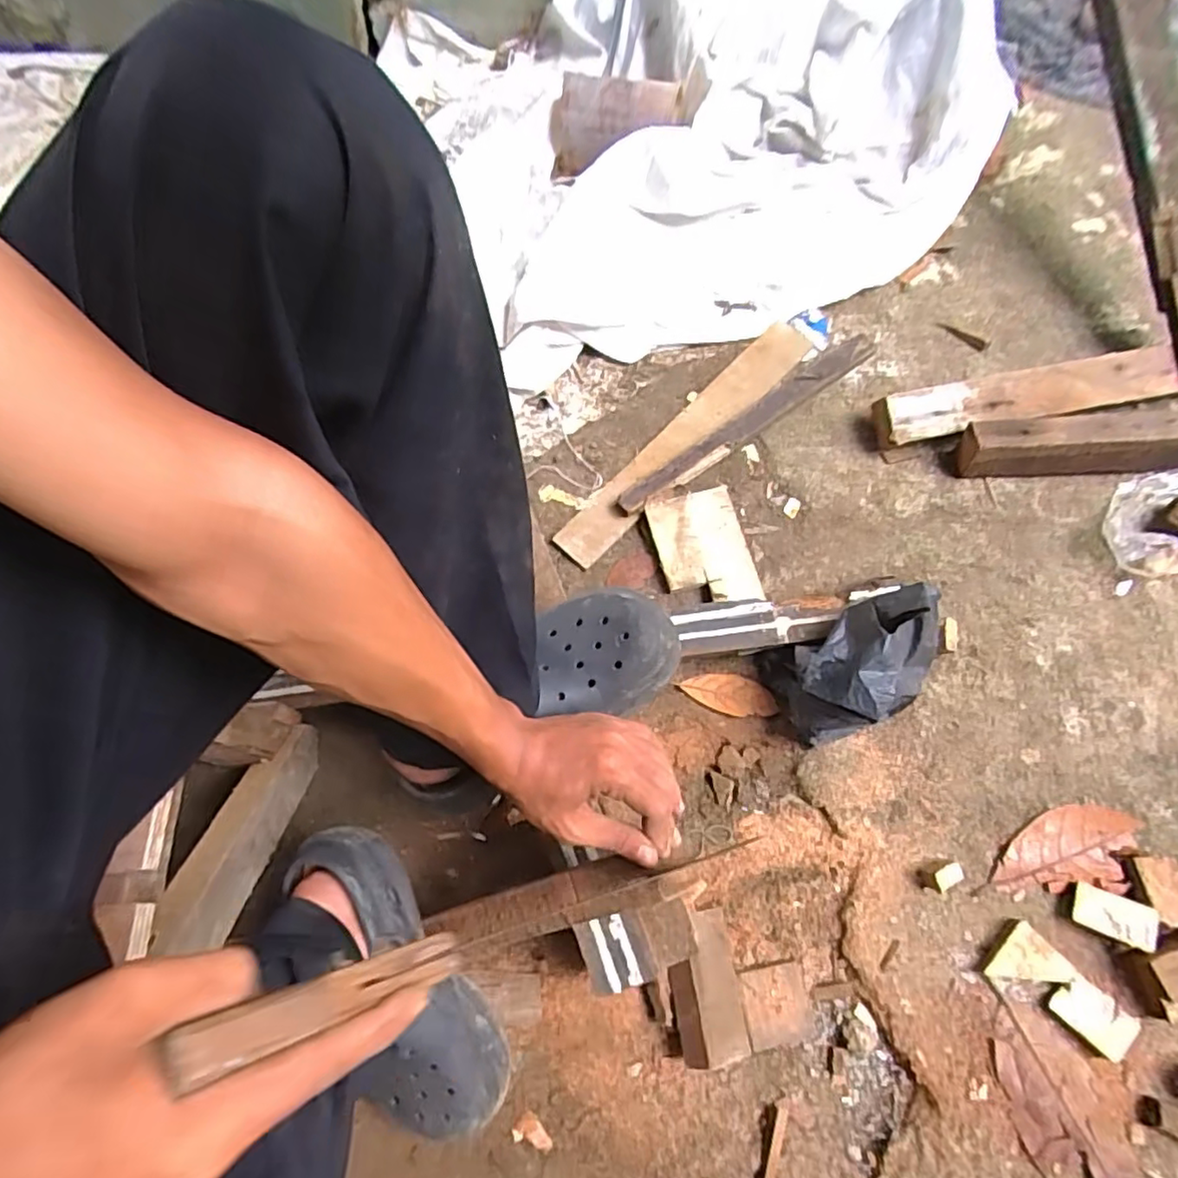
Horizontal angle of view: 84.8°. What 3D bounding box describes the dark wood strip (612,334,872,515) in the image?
[{"bbox_3d":[0.202,-0.210,0.800,0.398,0.026,0.037,-35,72,-11],"label":"dark wood strip"}]

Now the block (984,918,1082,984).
[{"bbox_3d":[0.393,0.326,0.582,0.073,0.019,0.046,1,69,4],"label":"block"}]

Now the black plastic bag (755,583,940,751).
[{"bbox_3d":[0.271,0.076,0.643,0.176,0.102,0.105,-22,70,-7],"label":"black plastic bag"}]

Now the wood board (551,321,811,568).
[{"bbox_3d":[0.124,-0.191,0.805,0.062,0.014,0.425,43,76,16],"label":"wood board"}]

